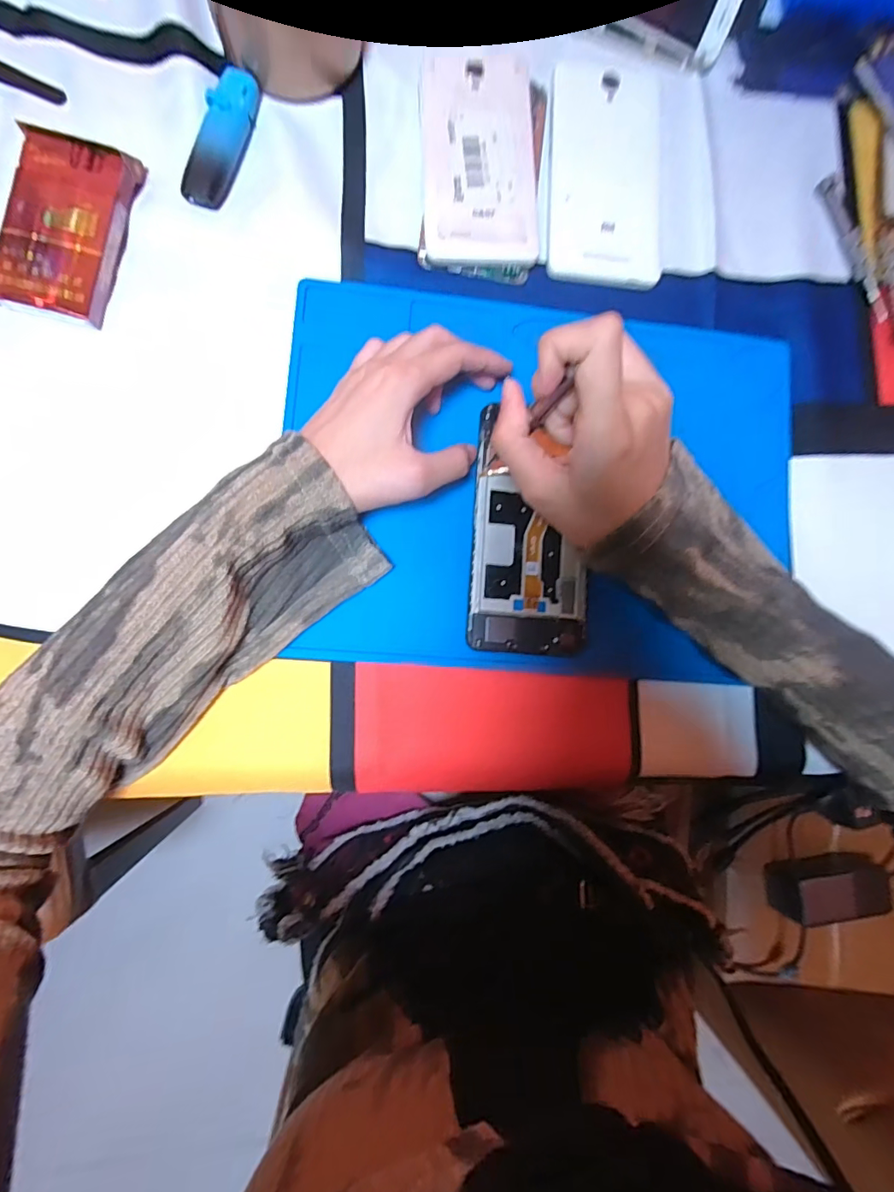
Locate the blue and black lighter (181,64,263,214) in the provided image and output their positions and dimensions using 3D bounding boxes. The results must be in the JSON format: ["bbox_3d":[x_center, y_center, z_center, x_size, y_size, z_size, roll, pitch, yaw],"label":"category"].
[{"bbox_3d":[-0.134,-0.275,0.297,0.026,0.012,0.086,14,84,-5],"label":"blue and black lighter"}]

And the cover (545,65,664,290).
[{"bbox_3d":[0.106,-0.277,0.326,0.075,0.006,0.148,2,85,-6],"label":"cover"}]

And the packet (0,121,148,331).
[{"bbox_3d":[-0.216,-0.207,0.282,0.056,0.018,0.102,13,84,-5],"label":"packet"}]

